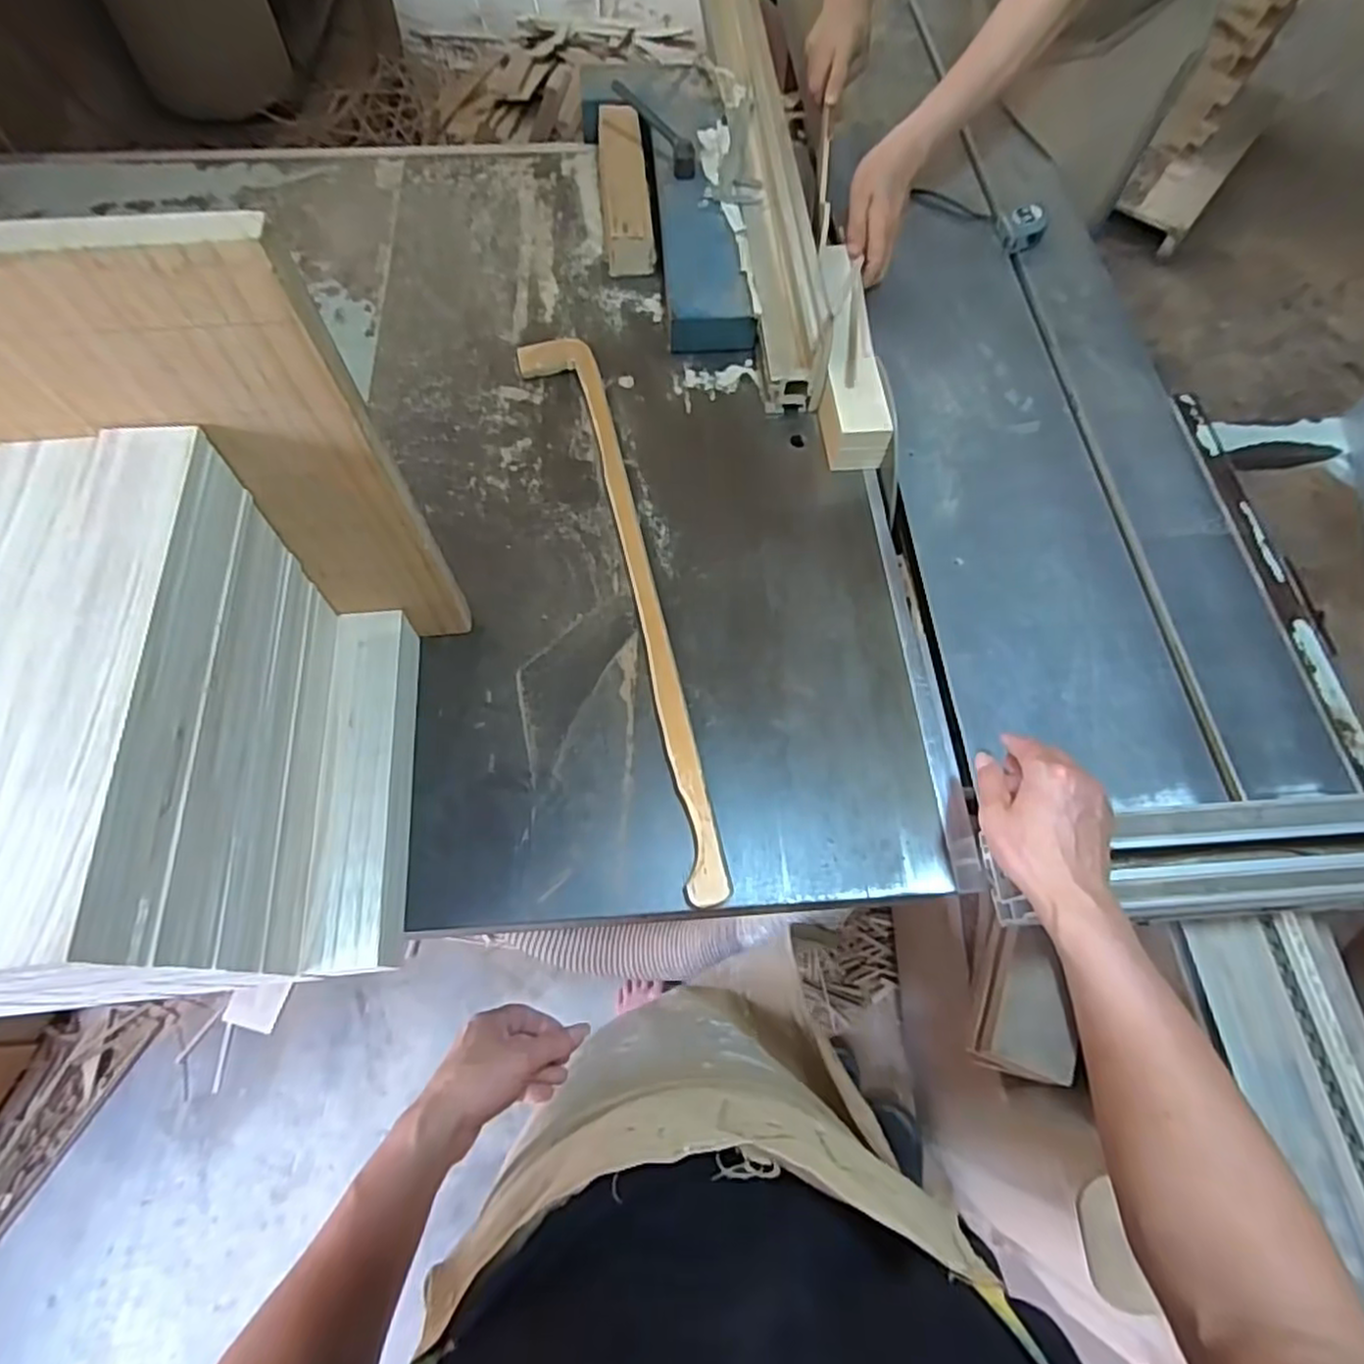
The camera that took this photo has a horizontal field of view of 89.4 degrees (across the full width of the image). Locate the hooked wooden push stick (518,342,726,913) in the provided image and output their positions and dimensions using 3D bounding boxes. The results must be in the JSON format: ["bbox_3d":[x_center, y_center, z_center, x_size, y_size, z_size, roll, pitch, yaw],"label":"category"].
[{"bbox_3d":[-0.056,-0.121,0.715,0.080,0.022,0.685,-16,66,-9],"label":"hooked wooden push stick"}]

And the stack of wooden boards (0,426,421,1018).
[{"bbox_3d":[-0.458,0.050,0.455,0.438,0.253,0.298,-6,64,-3],"label":"stack of wooden boards"}]

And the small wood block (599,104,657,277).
[{"bbox_3d":[-0.079,-0.686,0.957,0.063,0.056,0.309,-5,65,-4],"label":"small wood block"}]

